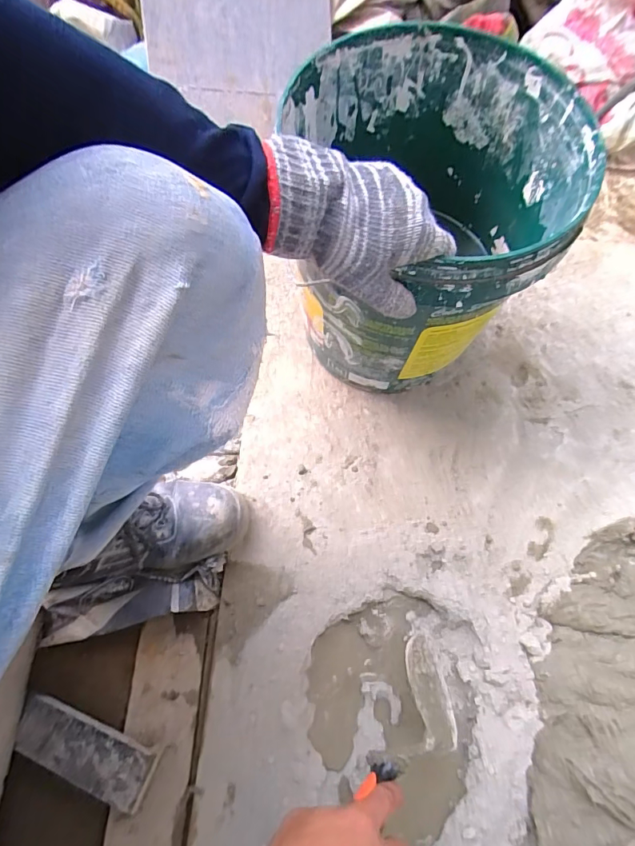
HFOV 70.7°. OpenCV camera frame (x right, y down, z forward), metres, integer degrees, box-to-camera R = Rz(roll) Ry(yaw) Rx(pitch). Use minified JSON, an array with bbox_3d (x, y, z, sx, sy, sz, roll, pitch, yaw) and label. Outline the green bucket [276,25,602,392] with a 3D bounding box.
[{"bbox_3d":[0.116,-0.213,0.540,0.287,0.294,0.275,0,67,1],"label":"green bucket"}]

